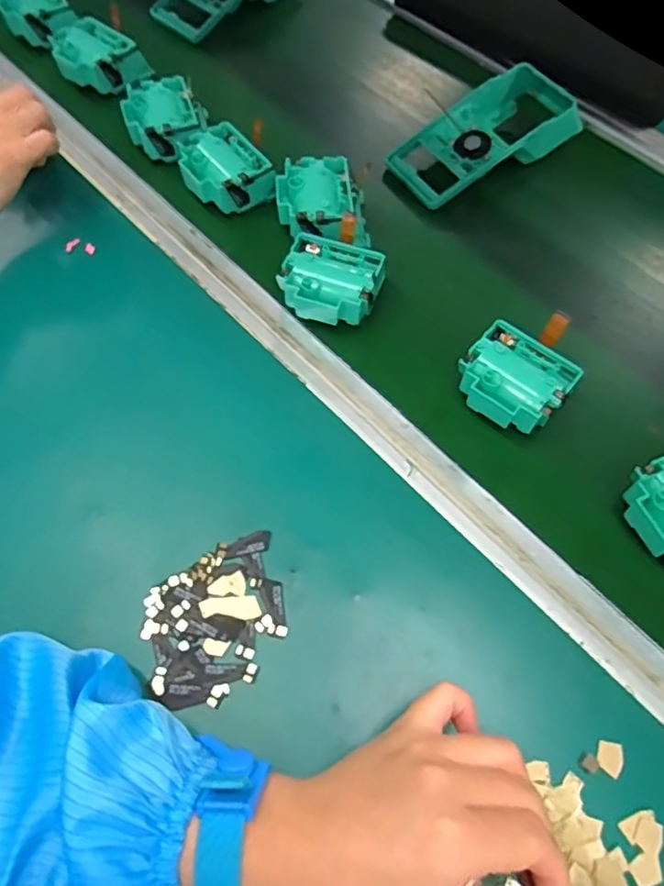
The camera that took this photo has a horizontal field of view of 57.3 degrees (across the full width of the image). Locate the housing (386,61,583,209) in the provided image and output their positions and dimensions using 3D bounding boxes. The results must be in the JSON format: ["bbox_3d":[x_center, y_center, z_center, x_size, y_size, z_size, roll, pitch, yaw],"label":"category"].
[{"bbox_3d":[0.153,-0.302,0.591,0.198,0.053,0.097,-29,67,-16],"label":"housing"}]

